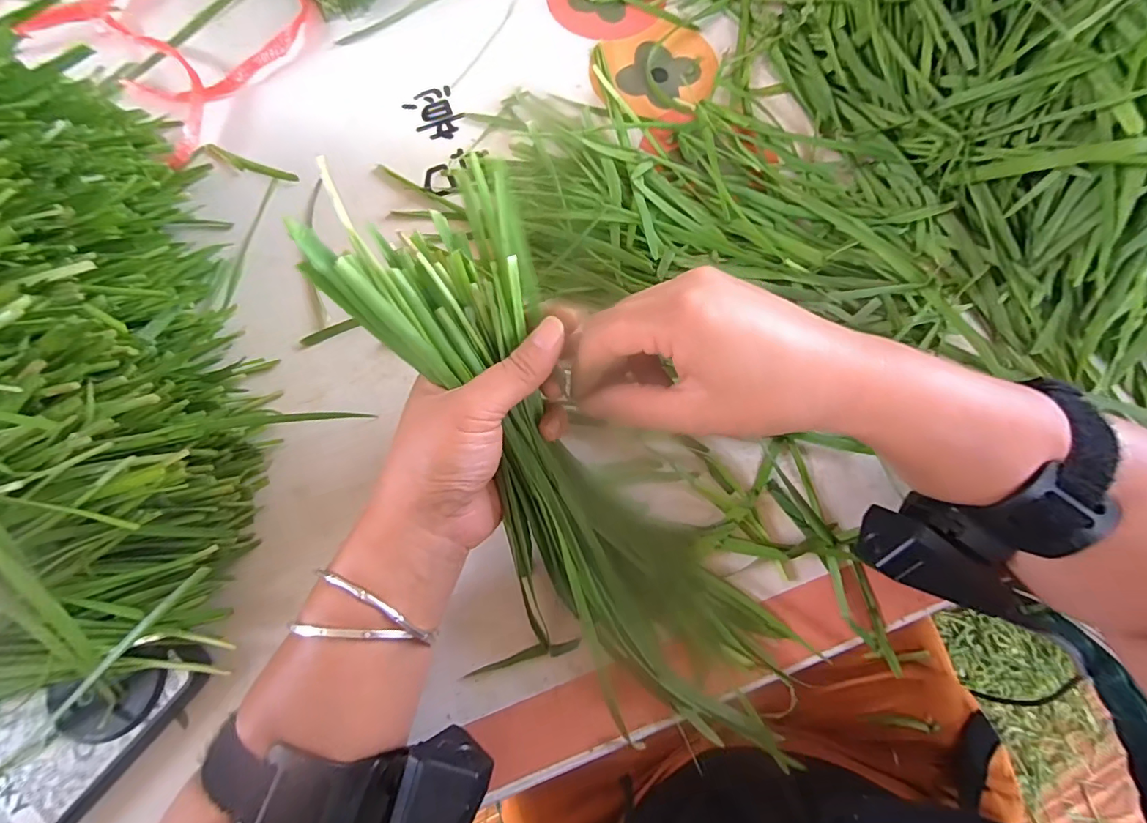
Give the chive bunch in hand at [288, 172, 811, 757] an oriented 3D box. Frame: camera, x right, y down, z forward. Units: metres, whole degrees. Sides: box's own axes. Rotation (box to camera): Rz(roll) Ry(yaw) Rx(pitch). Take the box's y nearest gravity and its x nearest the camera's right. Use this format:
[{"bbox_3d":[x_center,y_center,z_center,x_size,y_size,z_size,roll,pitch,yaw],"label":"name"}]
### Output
[{"bbox_3d":[0.002,0.034,0.238,0.096,0.040,0.309,-33,103,-7],"label":"chive bunch in hand"}]

